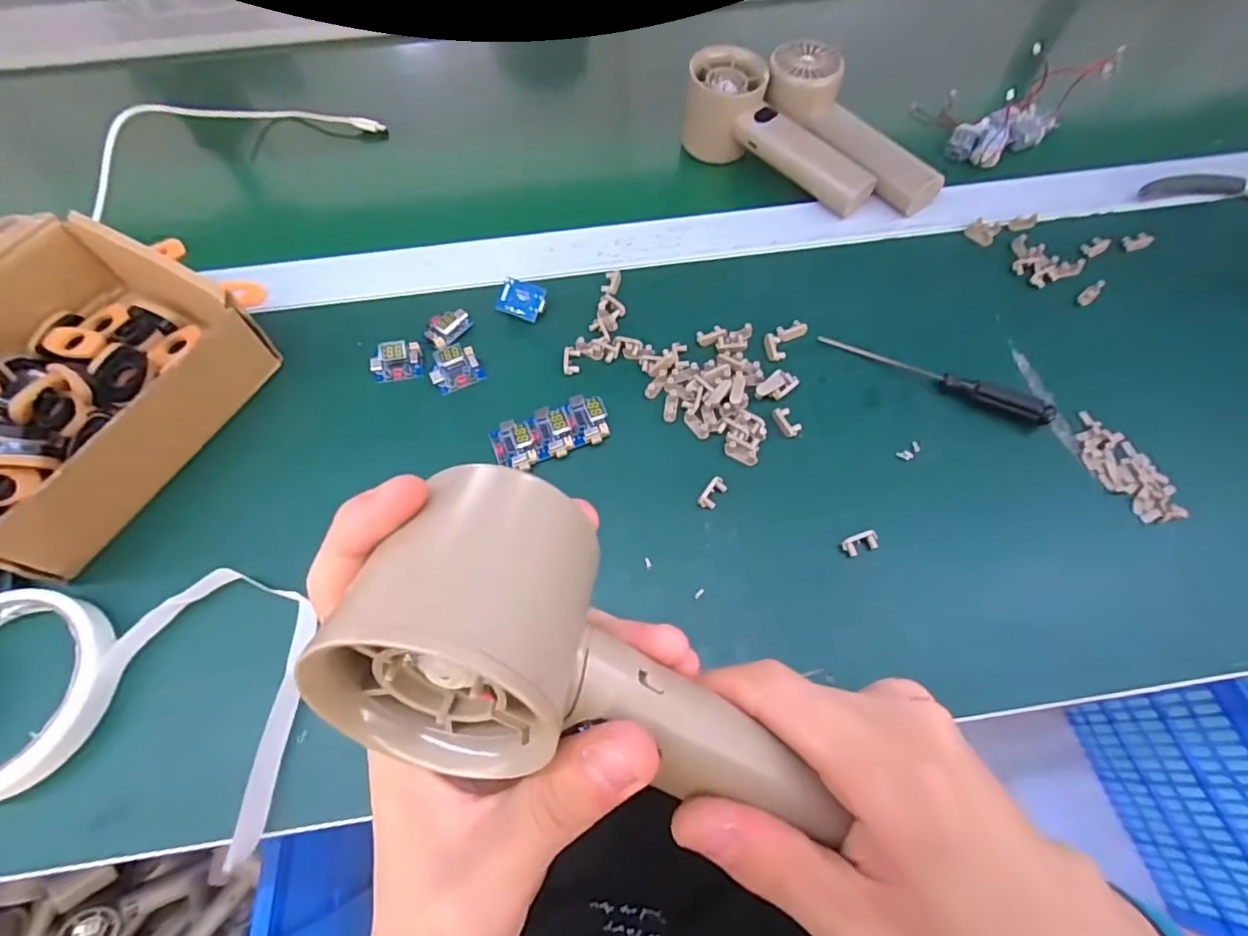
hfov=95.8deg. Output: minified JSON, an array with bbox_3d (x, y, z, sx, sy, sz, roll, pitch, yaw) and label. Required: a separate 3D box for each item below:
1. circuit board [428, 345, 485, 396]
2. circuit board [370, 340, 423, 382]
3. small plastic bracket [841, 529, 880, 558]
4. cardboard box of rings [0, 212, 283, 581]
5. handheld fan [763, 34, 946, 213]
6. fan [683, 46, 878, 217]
[{"bbox_3d":[-0.102,-0.061,0.340,0.029,0.014,0.023,-24,66,-11],"label":"circuit board"},{"bbox_3d":[-0.139,-0.066,0.342,0.030,0.016,0.020,-15,64,-8],"label":"circuit board"},{"bbox_3d":[0.124,0.040,0.296,0.018,0.008,0.010,-16,64,-10],"label":"small plastic bracket"},{"bbox_3d":[-0.311,-0.047,0.310,0.149,0.054,0.167,25,66,12],"label":"cardboard box of rings"},{"bbox_3d":[0.168,-0.250,0.412,0.051,0.049,0.154,-41,70,-18],"label":"handheld fan"},{"bbox_3d":[0.115,-0.245,0.413,0.157,0.050,0.052,38,69,17],"label":"fan"}]

